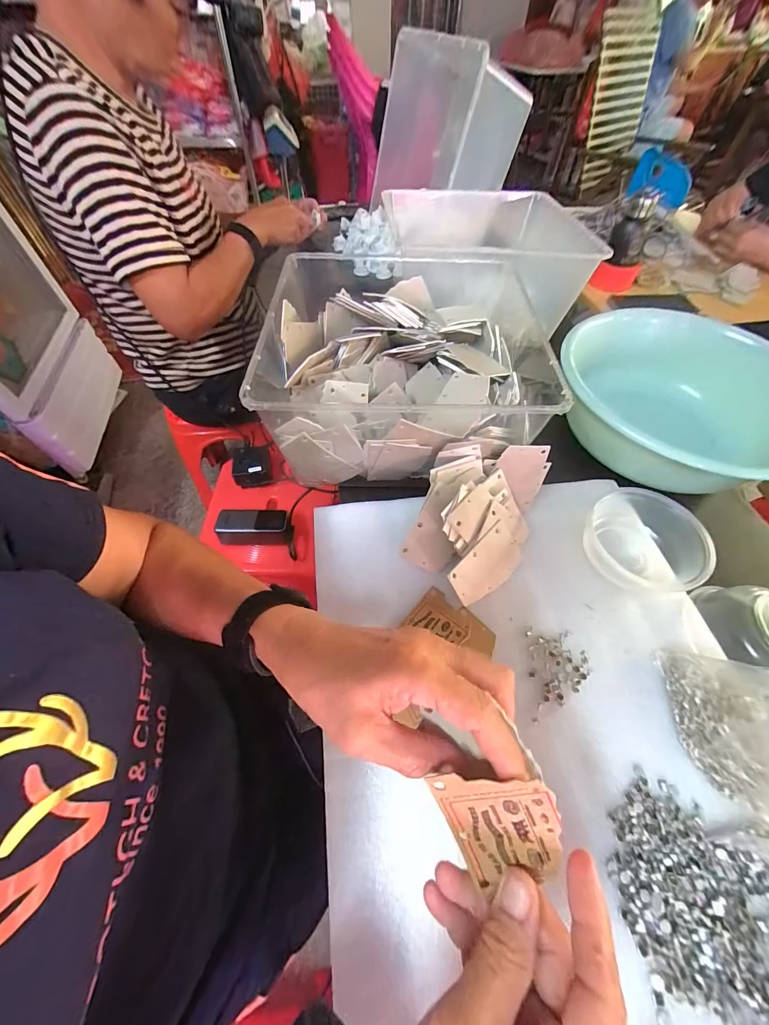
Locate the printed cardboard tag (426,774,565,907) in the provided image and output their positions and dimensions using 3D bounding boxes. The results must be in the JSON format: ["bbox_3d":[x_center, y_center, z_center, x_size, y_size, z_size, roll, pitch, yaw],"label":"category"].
[{"bbox_3d":[0.059,0.158,0.176,0.054,0.073,0.004,-19,13,14],"label":"printed cardboard tag"}]

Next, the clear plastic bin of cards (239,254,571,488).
[{"bbox_3d":[0.031,-0.168,0.441,0.326,0.130,0.278,-1,57,-2],"label":"clear plastic bin of cards"}]

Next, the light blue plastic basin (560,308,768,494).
[{"bbox_3d":[0.365,-0.137,0.455,0.264,0.104,0.240,0,57,-1],"label":"light blue plastic basin"}]

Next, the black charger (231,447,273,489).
[{"bbox_3d":[-0.287,-0.104,0.769,0.082,0.054,0.081,-9,58,-7],"label":"black charger"}]

